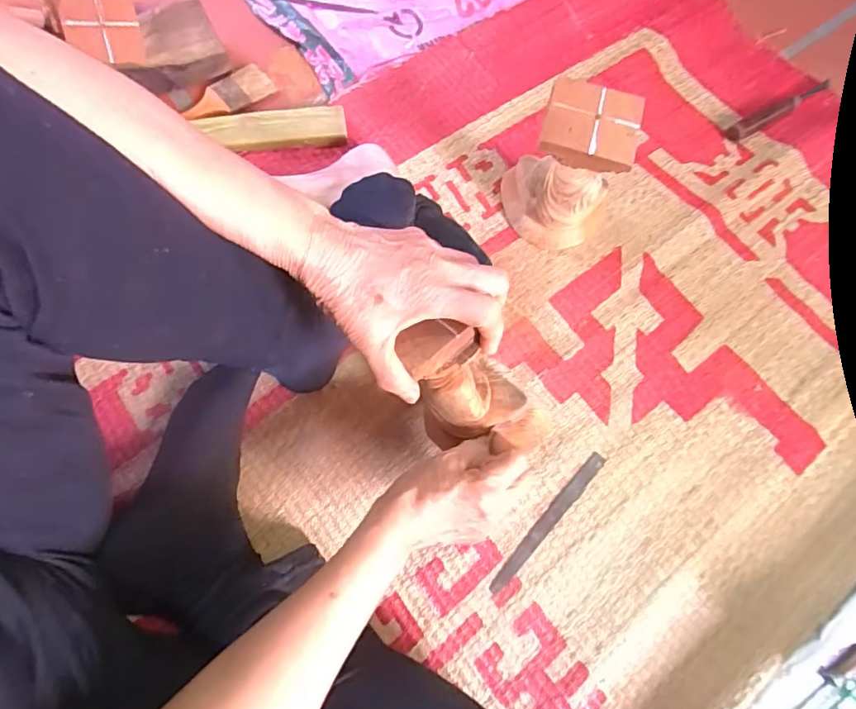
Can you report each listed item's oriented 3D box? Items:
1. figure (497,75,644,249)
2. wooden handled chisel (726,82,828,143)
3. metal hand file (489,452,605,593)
[{"bbox_3d":[0.131,-0.176,0.523,0.110,0.166,0.085,20,71,5],"label":"figure"},{"bbox_3d":[0.433,-0.302,0.667,0.155,0.017,0.022,-29,74,-12],"label":"wooden handled chisel"},{"bbox_3d":[0.113,0.155,0.504,0.016,0.004,0.160,42,74,12],"label":"metal hand file"}]

